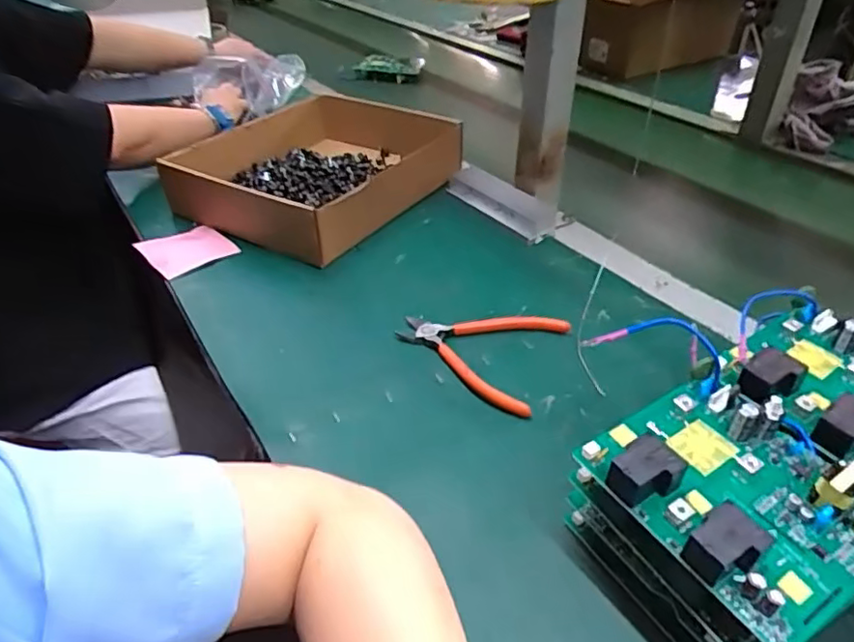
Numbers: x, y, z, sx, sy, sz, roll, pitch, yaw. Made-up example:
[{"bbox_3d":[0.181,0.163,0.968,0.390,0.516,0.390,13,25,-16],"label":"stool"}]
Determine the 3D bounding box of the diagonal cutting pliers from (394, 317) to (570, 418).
[{"bbox_3d":[0.041,0.020,0.532,0.135,0.010,0.119,16,40,21],"label":"diagonal cutting pliers"}]

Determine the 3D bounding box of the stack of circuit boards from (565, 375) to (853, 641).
[{"bbox_3d":[0.166,0.112,0.345,0.119,0.099,0.131,-20,41,-24],"label":"stack of circuit boards"}]

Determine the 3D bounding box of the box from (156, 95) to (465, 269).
[{"bbox_3d":[-0.131,-0.197,0.778,0.282,0.074,0.314,19,41,25],"label":"box"}]

